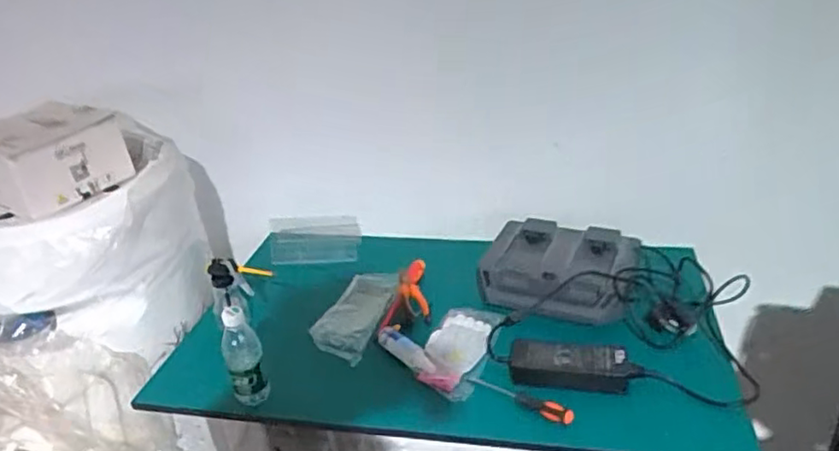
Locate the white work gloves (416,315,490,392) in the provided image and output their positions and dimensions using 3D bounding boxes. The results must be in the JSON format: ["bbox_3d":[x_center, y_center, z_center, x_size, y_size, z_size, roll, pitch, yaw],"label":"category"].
[{"bbox_3d":[0.065,0.216,1.118,0.098,0.027,0.182,4,28,17],"label":"white work gloves"}]

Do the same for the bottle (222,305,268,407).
[{"bbox_3d":[-0.290,0.221,1.031,0.062,0.178,0.053,-15,29,-18],"label":"bottle"}]

